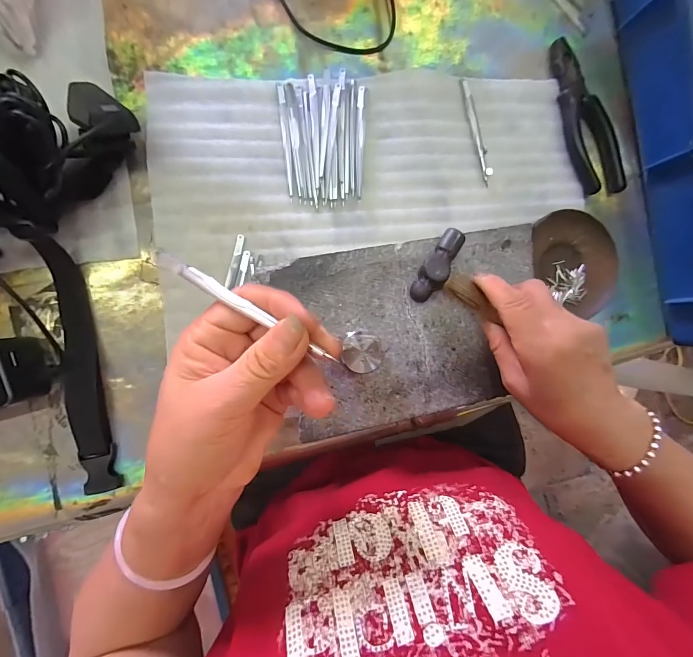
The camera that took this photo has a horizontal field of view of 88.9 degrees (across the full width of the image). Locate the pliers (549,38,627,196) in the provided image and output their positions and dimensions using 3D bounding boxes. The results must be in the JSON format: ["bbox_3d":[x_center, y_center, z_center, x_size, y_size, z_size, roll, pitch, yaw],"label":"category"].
[{"bbox_3d":[0.256,-0.223,0.375,0.051,0.014,0.163,-19,94,-8],"label":"pliers"}]

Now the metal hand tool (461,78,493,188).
[{"bbox_3d":[0.134,-0.201,0.360,0.010,0.007,0.107,-17,94,-8],"label":"metal hand tool"}]

